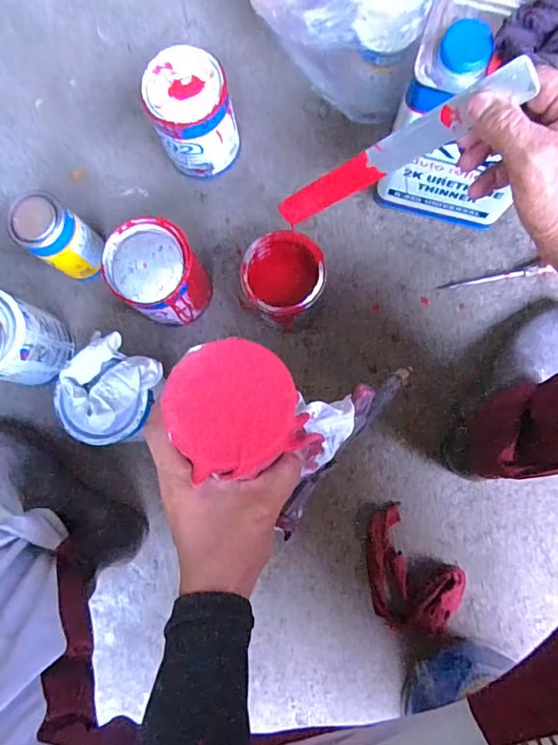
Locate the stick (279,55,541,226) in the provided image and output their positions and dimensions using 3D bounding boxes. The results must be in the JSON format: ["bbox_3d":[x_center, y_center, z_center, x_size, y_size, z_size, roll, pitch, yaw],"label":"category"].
[{"bbox_3d":[0.079,-0.162,0.391,0.025,0.235,0.008,50,59,-20],"label":"stick"}]

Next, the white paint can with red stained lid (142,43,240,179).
[{"bbox_3d":[-0.108,-0.328,0.664,0.094,0.136,0.100,0,83,4],"label":"white paint can with red stained lid"}]

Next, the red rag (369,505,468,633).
[{"bbox_3d":[0.159,0.255,0.644,0.110,0.031,0.151,-37,82,-1],"label":"red rag"}]

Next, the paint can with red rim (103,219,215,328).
[{"bbox_3d":[-0.148,-0.120,0.636,0.099,0.150,0.098,0,83,4],"label":"paint can with red rim"}]

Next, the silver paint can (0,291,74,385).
[{"bbox_3d":[-0.341,-0.038,0.649,0.102,0.153,0.101,0,83,4],"label":"silver paint can"}]

